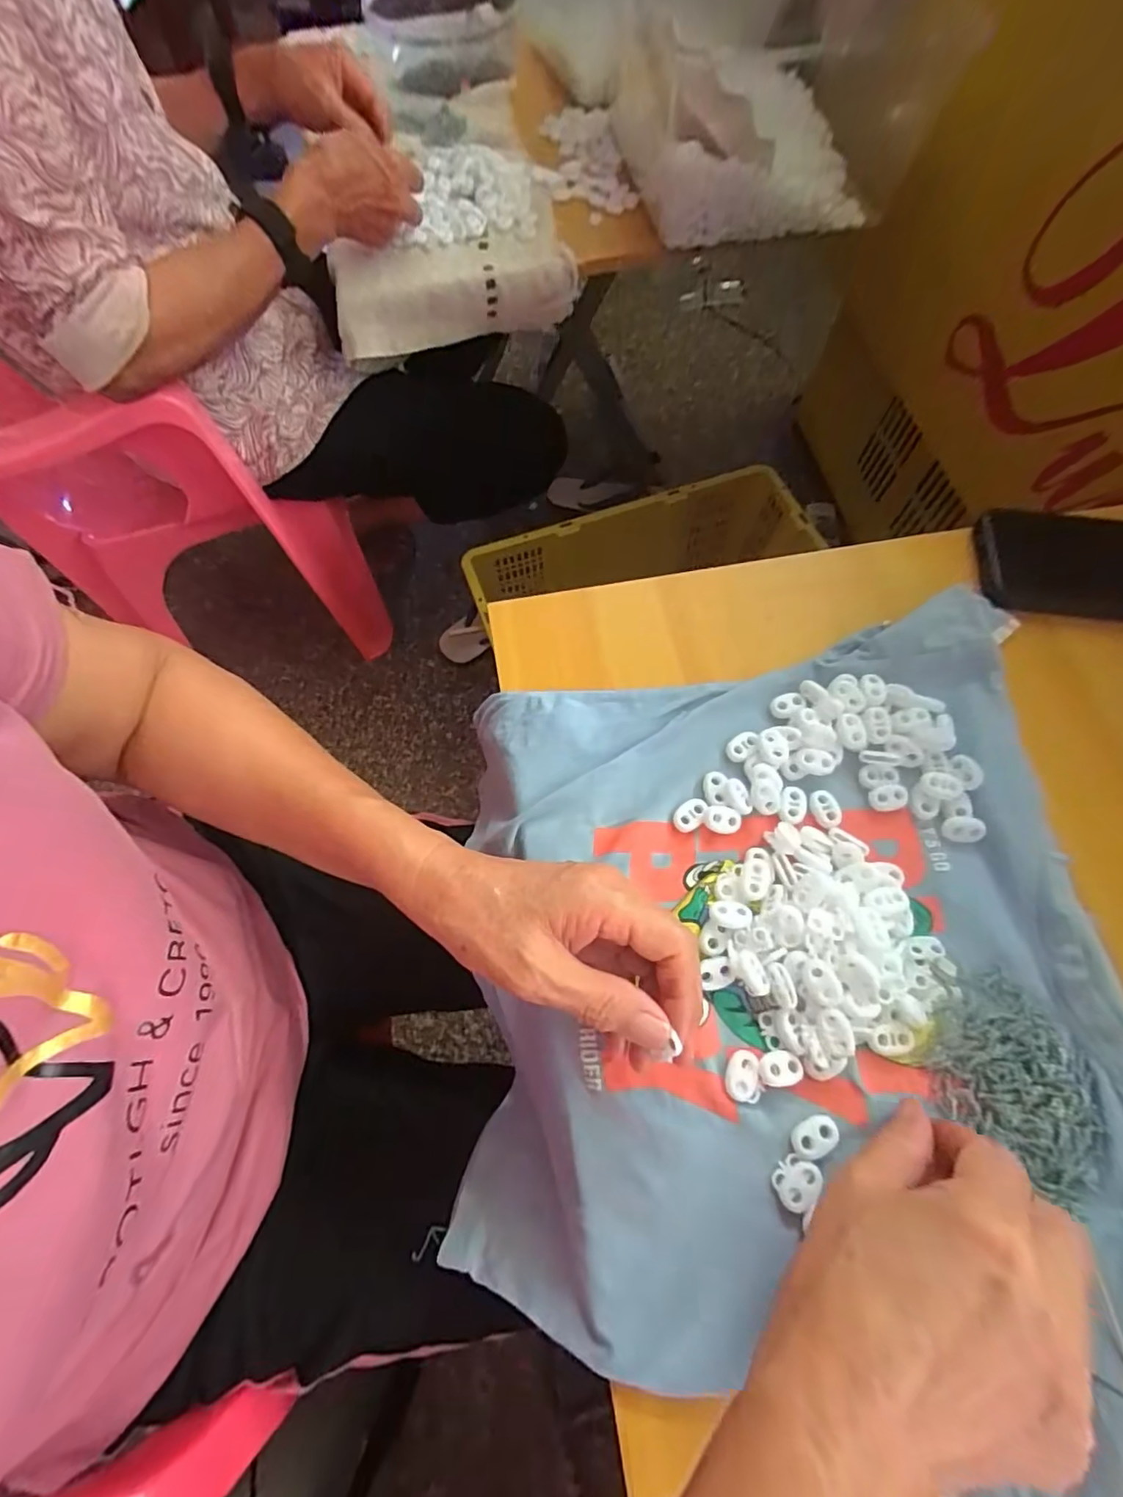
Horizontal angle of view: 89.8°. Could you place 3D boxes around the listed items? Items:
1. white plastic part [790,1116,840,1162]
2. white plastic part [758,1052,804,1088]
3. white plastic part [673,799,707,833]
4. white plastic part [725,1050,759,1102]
[{"bbox_3d":[0.121,0.186,0.270,0.023,0.005,0.012,-28,70,-10],"label":"white plastic part"},{"bbox_3d":[0.109,0.158,0.277,0.022,0.004,0.015,3,68,2],"label":"white plastic part"},{"bbox_3d":[0.075,0.039,0.329,0.015,0.005,0.021,39,74,15],"label":"white plastic part"},{"bbox_3d":[0.090,0.162,0.279,0.015,0.004,0.022,15,69,8],"label":"white plastic part"}]

